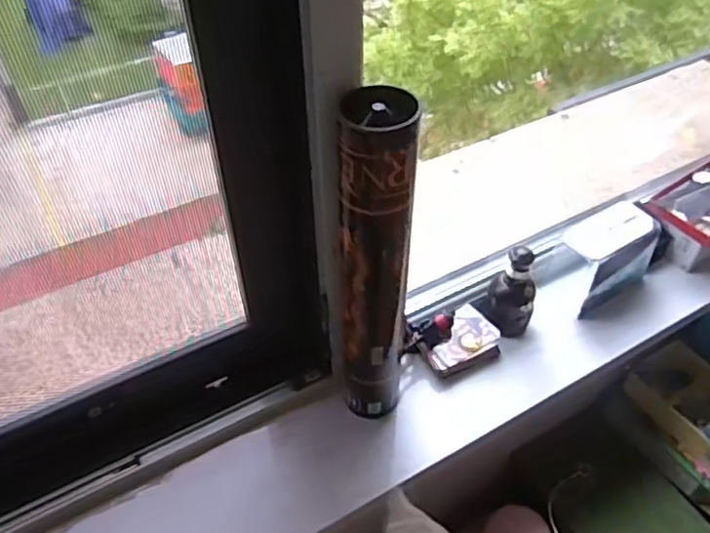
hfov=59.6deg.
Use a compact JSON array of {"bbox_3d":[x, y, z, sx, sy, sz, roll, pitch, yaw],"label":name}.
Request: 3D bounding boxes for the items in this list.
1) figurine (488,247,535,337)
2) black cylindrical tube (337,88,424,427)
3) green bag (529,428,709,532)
[{"bbox_3d":[0.203,0.037,0.789,0.050,0.130,0.051,-19,48,-17],"label":"figurine"},{"bbox_3d":[0.019,0.023,0.610,0.063,0.407,0.051,-1,45,-1],"label":"black cylindrical tube"},{"bbox_3d":[0.396,0.351,0.887,0.177,0.027,0.237,-20,49,-18],"label":"green bag"}]

